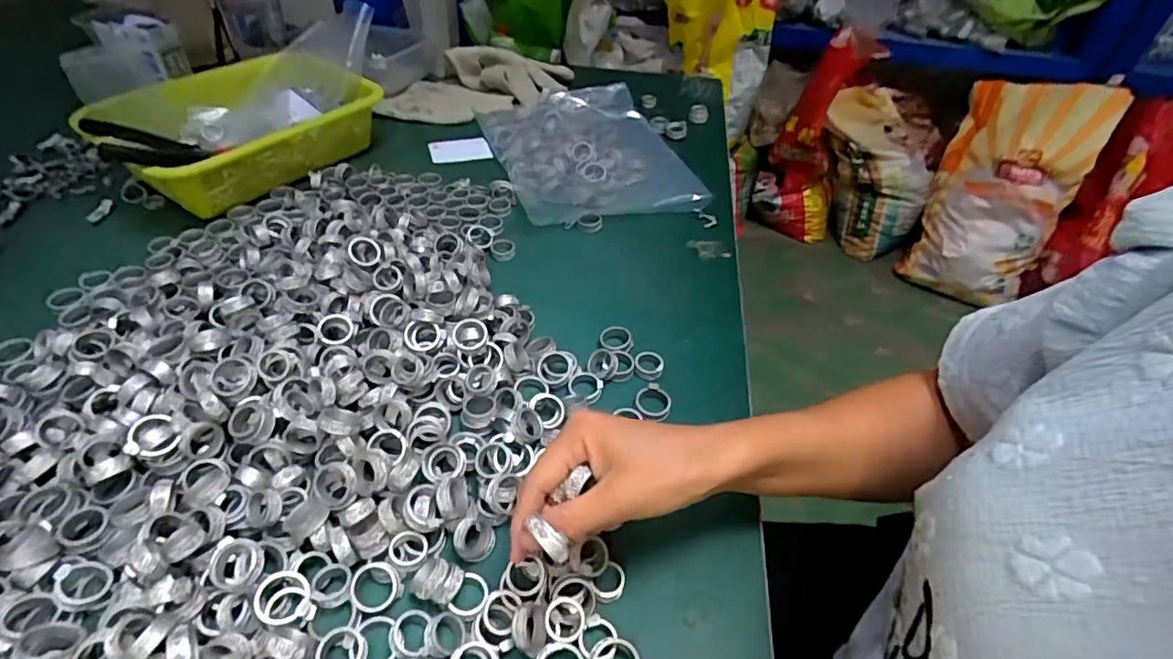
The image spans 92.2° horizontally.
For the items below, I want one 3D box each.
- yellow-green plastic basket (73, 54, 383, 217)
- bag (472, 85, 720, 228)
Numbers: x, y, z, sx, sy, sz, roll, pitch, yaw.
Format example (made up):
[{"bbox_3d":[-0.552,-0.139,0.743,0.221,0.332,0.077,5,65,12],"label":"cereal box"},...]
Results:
[{"bbox_3d":[-0.394,-0.234,0.645,0.183,0.074,0.256,28,48,20],"label":"yellow-green plastic basket"},{"bbox_3d":[-0.003,-0.234,0.708,0.213,0.025,0.312,-10,47,-17],"label":"bag"}]

